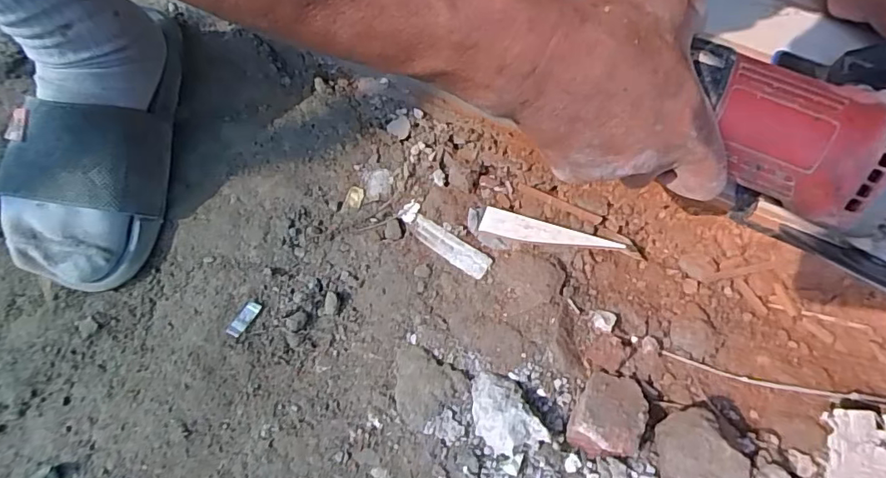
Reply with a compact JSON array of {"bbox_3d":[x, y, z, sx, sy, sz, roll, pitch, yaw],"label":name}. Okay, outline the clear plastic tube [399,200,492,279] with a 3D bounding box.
[{"bbox_3d":[0.000,0.000,0.425,0.088,0.013,0.021,39,75,14],"label":"clear plastic tube"}]

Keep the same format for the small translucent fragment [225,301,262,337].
[{"bbox_3d":[-0.149,0.060,0.389,0.011,0.004,0.029,28,60,10],"label":"small translucent fragment"}]

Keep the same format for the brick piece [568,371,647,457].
[{"bbox_3d":[0.114,0.119,0.352,0.044,0.033,0.057,22,71,8],"label":"brick piece"}]

